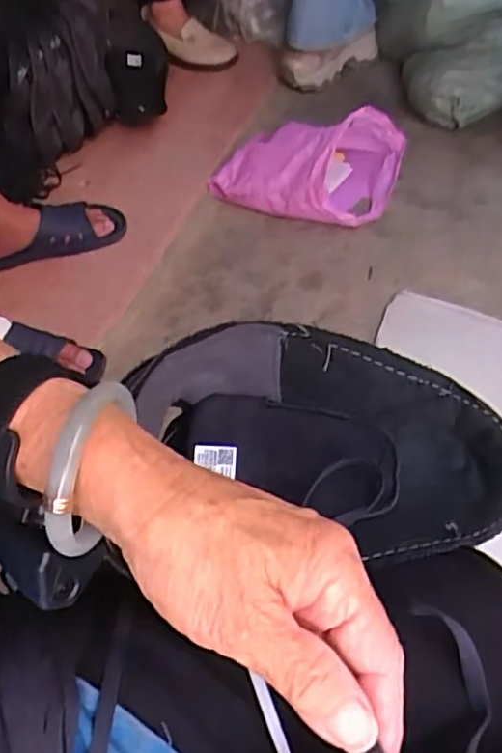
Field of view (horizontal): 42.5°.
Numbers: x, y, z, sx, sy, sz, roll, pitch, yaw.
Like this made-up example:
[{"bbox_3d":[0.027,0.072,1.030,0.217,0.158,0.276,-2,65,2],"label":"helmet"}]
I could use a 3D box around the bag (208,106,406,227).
[{"bbox_3d":[0.081,-0.339,1.024,0.308,0.139,0.154,2,52,9],"label":"bag"}]

